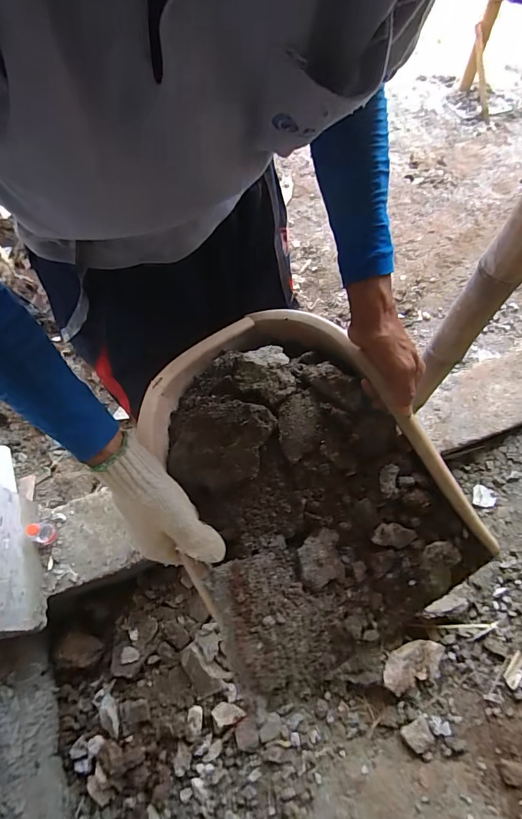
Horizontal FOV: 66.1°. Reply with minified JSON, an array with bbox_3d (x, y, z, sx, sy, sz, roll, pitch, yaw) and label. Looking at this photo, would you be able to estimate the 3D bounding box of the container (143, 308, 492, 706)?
[{"bbox_3d":[0.027,0.069,0.513,0.287,0.110,0.432,-24,64,-14],"label":"container"}]

